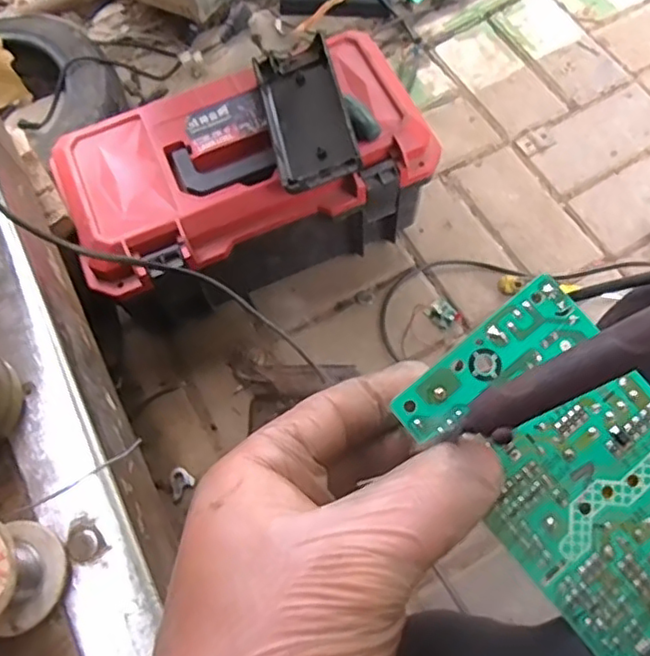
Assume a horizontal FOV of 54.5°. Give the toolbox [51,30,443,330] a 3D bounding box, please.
[{"bbox_3d":[-0.077,-0.151,0.678,0.351,0.178,0.183,-22,68,-7],"label":"toolbox"}]

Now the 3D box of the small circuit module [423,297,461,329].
[{"bbox_3d":[0.134,-0.015,0.716,0.034,0.011,0.034,-39,71,-13],"label":"small circuit module"}]

